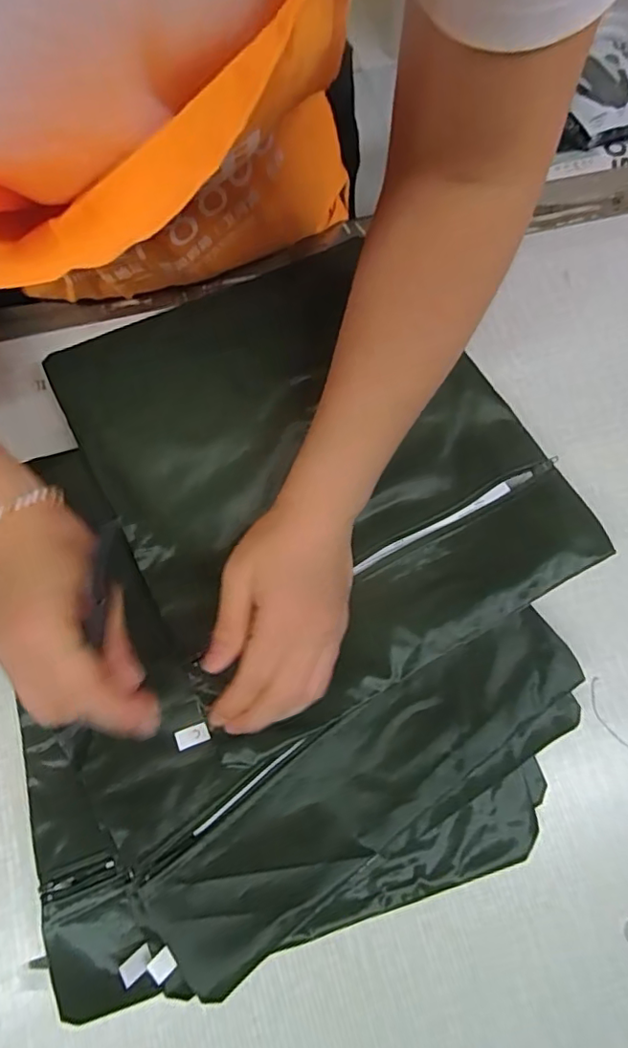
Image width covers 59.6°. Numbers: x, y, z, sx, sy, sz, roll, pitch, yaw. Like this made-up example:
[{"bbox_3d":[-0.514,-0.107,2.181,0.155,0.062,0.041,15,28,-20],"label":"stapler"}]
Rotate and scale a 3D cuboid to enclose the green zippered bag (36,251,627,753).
[{"bbox_3d":[0.002,-0.039,0.356,0.263,0.043,0.283,-26,75,-10],"label":"green zippered bag"}]

